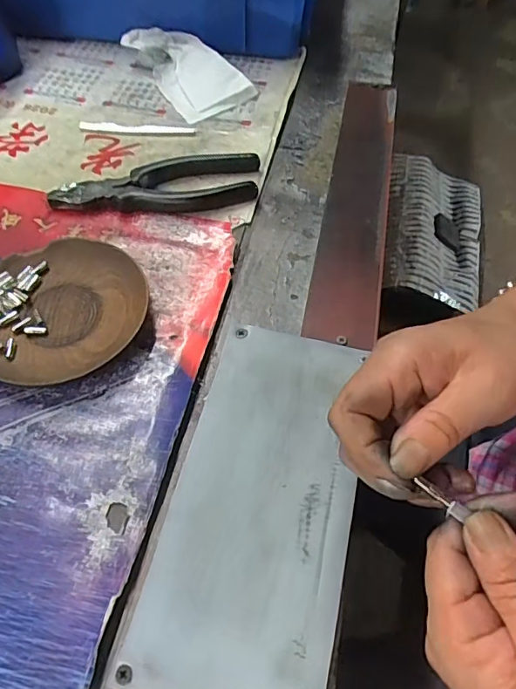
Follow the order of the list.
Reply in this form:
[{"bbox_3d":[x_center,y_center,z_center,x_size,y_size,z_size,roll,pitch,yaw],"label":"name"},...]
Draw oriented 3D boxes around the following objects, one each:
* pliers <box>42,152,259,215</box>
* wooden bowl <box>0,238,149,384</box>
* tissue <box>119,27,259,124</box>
[{"bbox_3d":[-0.080,-0.129,0.398,0.160,0.016,0.054,-3,57,-4],"label":"pliers"},{"bbox_3d":[-0.132,-0.023,0.325,0.112,0.016,0.102,1,57,-1],"label":"wooden bowl"},{"bbox_3d":[-0.069,-0.274,0.486,0.073,0.028,0.128,-32,63,-21],"label":"tissue"}]

